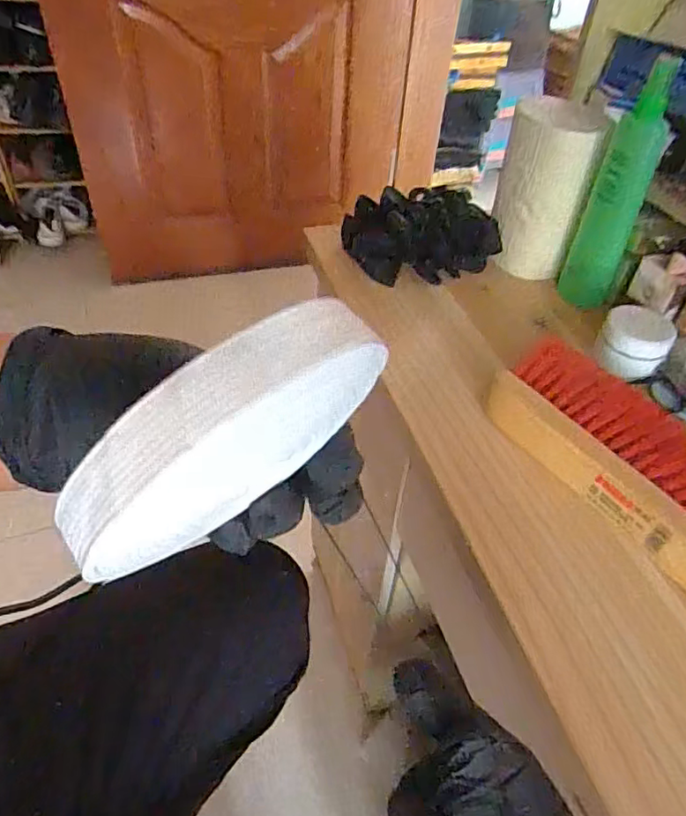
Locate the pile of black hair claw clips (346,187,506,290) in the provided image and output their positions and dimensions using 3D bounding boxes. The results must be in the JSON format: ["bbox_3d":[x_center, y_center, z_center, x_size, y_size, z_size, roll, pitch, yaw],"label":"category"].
[{"bbox_3d":[0.079,-0.179,0.596,0.148,0.061,0.100,-9,47,-13],"label":"pile of black hair claw clips"}]

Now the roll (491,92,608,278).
[{"bbox_3d":[0.194,-0.215,0.576,0.082,0.155,0.092,18,47,13],"label":"roll"}]

